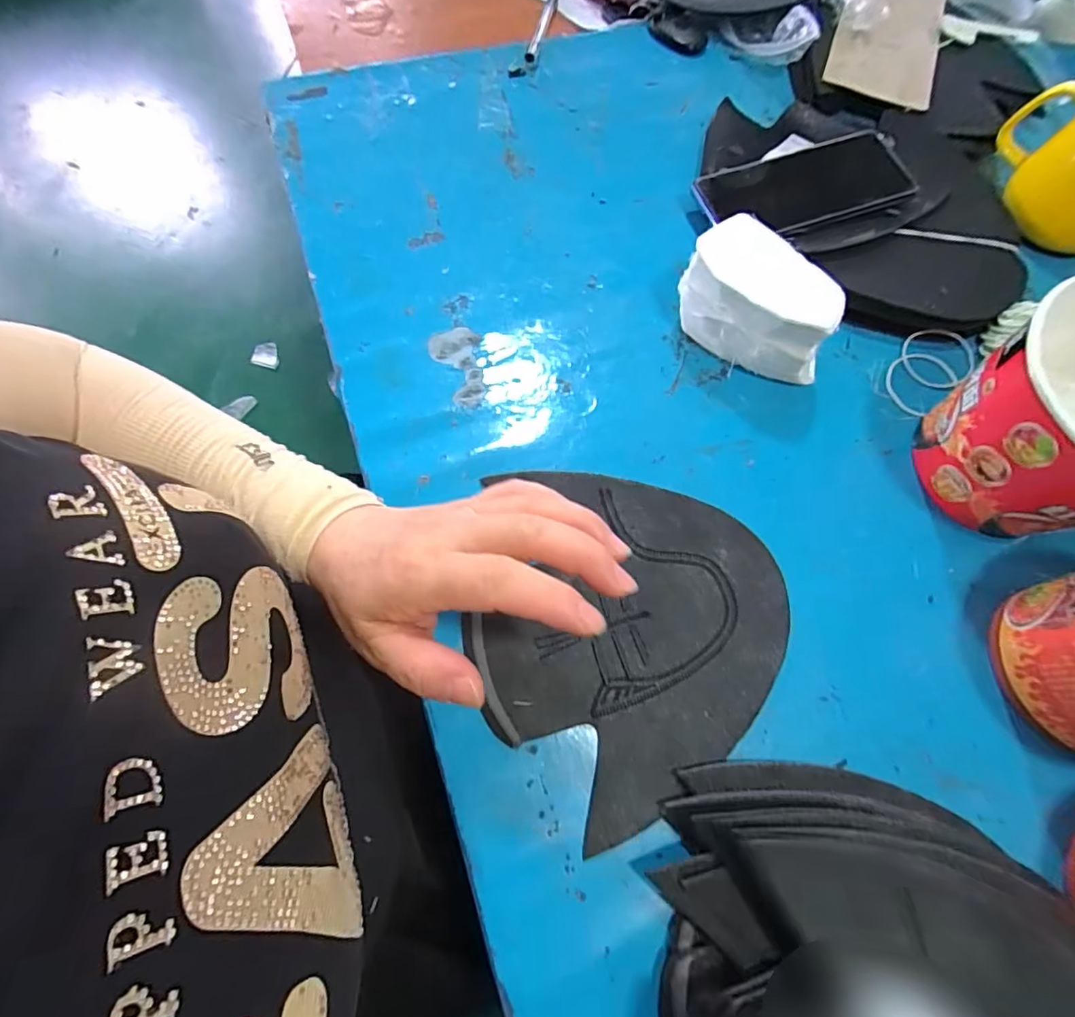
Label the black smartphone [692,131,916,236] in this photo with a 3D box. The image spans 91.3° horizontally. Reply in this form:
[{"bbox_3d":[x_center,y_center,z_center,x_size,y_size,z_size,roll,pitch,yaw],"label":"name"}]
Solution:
[{"bbox_3d":[0.208,-0.250,0.404,0.154,0.009,0.075,-19,72,-9],"label":"black smartphone"}]

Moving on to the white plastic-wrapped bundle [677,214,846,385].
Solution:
[{"bbox_3d":[0.149,-0.134,0.354,0.109,0.072,0.049,40,73,11],"label":"white plastic-wrapped bundle"}]

